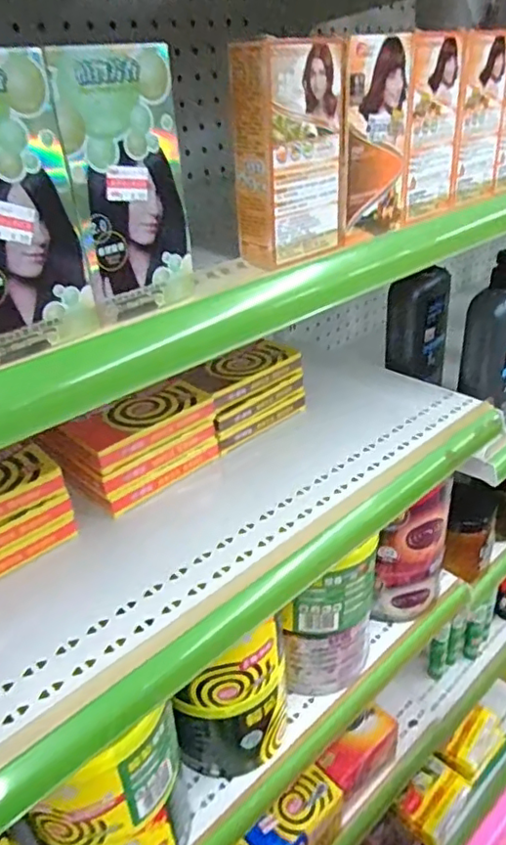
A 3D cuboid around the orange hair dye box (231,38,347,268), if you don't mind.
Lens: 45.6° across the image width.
[{"bbox_3d":[0.023,-0.163,0.365,0.032,0.114,0.066,21,38,37],"label":"orange hair dye box"}]

